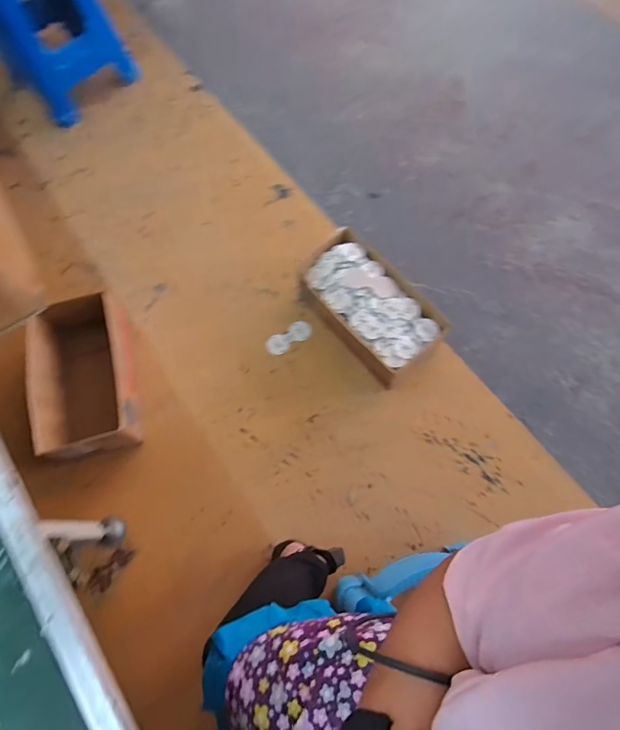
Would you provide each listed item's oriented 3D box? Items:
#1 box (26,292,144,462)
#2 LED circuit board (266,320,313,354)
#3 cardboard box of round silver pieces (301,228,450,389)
[{"bbox_3d":[-0.607,0.033,1.172,0.230,0.165,0.419,-15,72,-3],"label":"box"},{"bbox_3d":[-0.062,-0.083,1.286,0.144,0.006,0.067,-32,73,-9],"label":"LED circuit board"},{"bbox_3d":[0.162,-0.170,1.235,0.231,0.136,0.446,-36,74,-10],"label":"cardboard box of round silver pieces"}]

